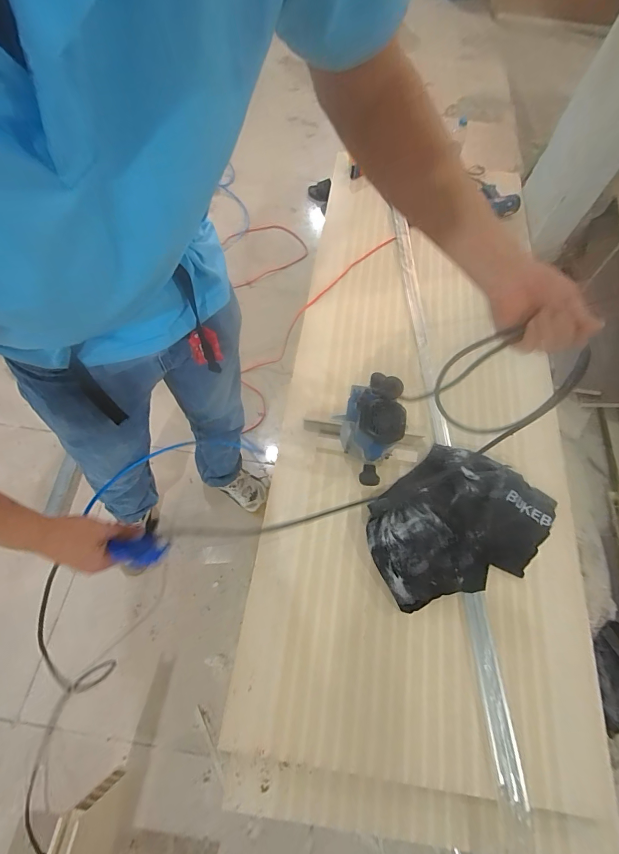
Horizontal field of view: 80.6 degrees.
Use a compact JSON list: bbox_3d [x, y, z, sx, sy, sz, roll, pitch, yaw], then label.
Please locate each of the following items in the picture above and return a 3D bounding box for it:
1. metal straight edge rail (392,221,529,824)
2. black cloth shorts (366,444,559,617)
[{"bbox_3d":[0.394,-0.023,1.111,0.056,0.039,1.808,-1,65,-3],"label":"metal straight edge rail"},{"bbox_3d":[0.392,0.259,0.970,0.498,0.050,0.370,-38,72,-18],"label":"black cloth shorts"}]

